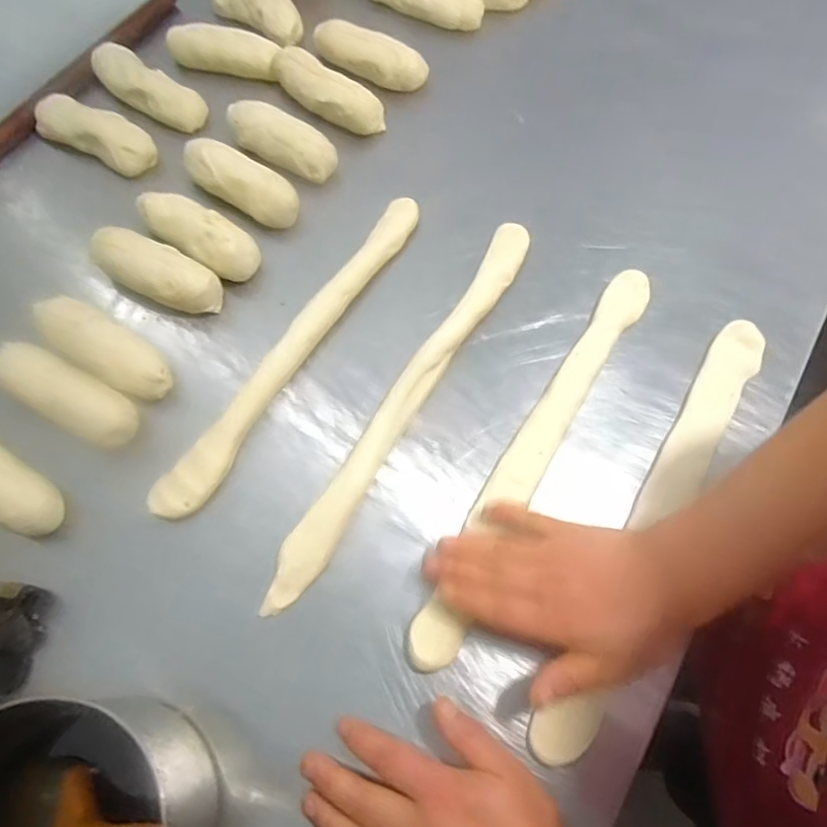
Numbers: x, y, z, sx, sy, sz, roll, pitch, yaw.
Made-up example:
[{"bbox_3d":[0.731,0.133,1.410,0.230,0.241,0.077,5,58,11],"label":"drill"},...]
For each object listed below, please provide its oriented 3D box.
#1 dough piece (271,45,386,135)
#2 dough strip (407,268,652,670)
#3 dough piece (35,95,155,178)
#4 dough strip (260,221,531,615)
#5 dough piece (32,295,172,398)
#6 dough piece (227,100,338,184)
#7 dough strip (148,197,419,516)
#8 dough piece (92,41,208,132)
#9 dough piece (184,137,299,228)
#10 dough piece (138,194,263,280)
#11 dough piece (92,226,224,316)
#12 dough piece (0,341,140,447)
[{"bbox_3d":[-0.094,-0.336,0.630,0.136,0.033,0.041,35,71,14],"label":"dough piece"},{"bbox_3d":[0.101,0.023,0.485,0.040,0.017,0.375,29,68,12],"label":"dough strip"},{"bbox_3d":[-0.314,-0.278,0.607,0.117,0.034,0.044,23,68,10],"label":"dough piece"},{"bbox_3d":[0.000,-0.017,0.498,0.032,0.024,0.386,28,69,11],"label":"dough strip"},{"bbox_3d":[-0.251,-0.053,0.503,0.130,0.038,0.048,31,70,13],"label":"dough piece"},{"bbox_3d":[-0.131,-0.266,0.599,0.118,0.047,0.034,25,67,11],"label":"dough piece"},{"bbox_3d":[-0.093,-0.062,0.517,0.040,0.023,0.348,30,69,12],"label":"dough strip"},{"bbox_3d":[-0.278,-0.339,0.637,0.136,0.031,0.041,34,70,14],"label":"dough piece"},{"bbox_3d":[-0.163,-0.220,0.580,0.123,0.042,0.050,29,69,12],"label":"dough piece"},{"bbox_3d":[-0.197,-0.165,0.558,0.134,0.037,0.050,32,70,13],"label":"dough piece"},{"bbox_3d":[-0.225,-0.123,0.535,0.123,0.041,0.047,24,68,10],"label":"dough piece"},{"bbox_3d":[-0.274,-0.014,0.488,0.127,0.036,0.049,26,69,11],"label":"dough piece"}]

